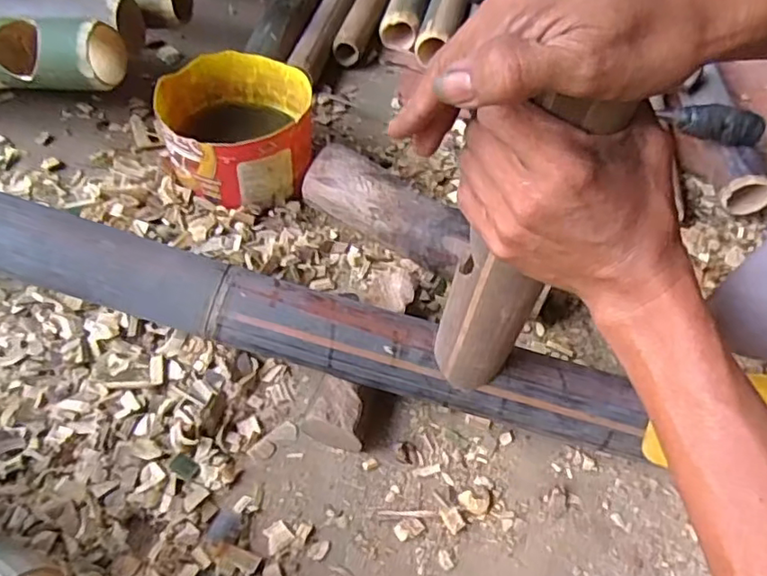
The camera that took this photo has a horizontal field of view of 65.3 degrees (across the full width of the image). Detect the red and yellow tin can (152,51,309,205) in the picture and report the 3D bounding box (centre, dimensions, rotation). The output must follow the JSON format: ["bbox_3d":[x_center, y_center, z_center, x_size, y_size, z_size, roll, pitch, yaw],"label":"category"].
[{"bbox_3d":[-0.150,-0.164,0.629,0.147,0.090,0.150,4,53,-5],"label":"red and yellow tin can"}]

